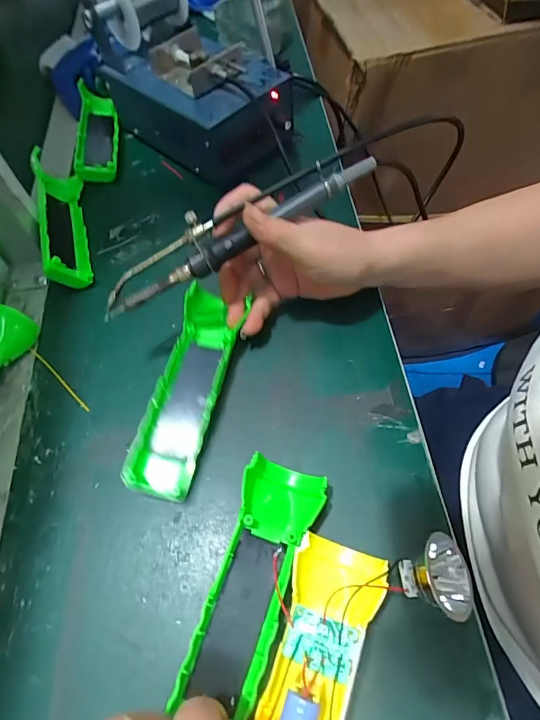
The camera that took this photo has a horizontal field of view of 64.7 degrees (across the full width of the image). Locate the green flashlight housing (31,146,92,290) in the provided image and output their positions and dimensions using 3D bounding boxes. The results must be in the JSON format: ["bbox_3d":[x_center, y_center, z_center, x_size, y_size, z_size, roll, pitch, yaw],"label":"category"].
[{"bbox_3d":[-0.203,-0.139,0.413,0.025,0.050,0.161,-41,54,28],"label":"green flashlight housing"}]

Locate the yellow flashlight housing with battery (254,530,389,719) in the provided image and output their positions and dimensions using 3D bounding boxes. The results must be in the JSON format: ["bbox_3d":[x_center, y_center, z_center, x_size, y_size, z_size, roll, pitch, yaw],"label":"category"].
[{"bbox_3d":[0.027,0.162,0.231,0.051,0.032,0.123,15,53,11],"label":"yellow flashlight housing with battery"}]

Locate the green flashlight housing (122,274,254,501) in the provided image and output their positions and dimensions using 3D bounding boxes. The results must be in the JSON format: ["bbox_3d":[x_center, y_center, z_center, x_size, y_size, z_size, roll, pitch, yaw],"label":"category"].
[{"bbox_3d":[-0.059,0.017,0.321,0.048,0.026,0.165,8,63,8],"label":"green flashlight housing"}]

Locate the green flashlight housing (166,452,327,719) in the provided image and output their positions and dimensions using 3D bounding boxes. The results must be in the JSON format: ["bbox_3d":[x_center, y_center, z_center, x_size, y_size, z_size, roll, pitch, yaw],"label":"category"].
[{"bbox_3d":[-0.007,0.129,0.257,0.048,0.035,0.136,16,61,12],"label":"green flashlight housing"}]

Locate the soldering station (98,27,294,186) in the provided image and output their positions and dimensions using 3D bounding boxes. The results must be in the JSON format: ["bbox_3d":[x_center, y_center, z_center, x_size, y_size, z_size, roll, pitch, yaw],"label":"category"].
[{"bbox_3d":[-0.071,-0.284,0.464,0.123,0.089,0.196,-41,66,-18],"label":"soldering station"}]

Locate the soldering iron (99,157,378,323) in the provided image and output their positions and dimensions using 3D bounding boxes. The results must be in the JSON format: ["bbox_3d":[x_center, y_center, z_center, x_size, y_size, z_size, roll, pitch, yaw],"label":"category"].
[{"bbox_3d":[-0.025,-0.091,0.296,0.209,0.023,0.031,-28,62,1],"label":"soldering iron"}]

